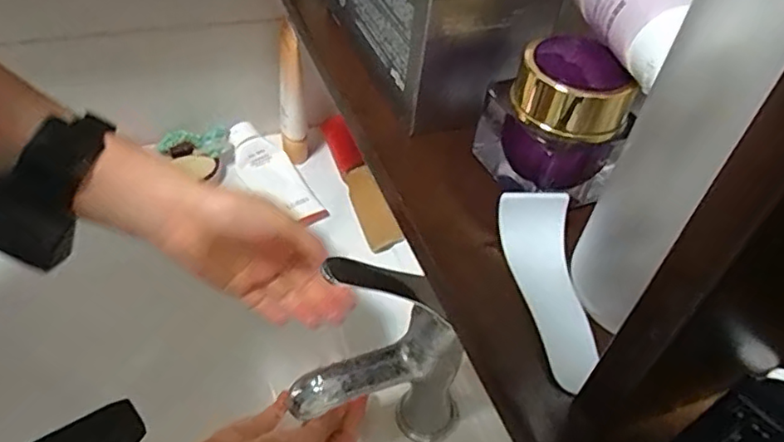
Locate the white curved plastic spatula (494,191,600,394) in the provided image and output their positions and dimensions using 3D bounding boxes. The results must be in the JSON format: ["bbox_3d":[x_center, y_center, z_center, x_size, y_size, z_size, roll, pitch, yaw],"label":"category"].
[{"bbox_3d":[0.066,0.026,0.252,0.029,0.021,0.083,1,47,-6],"label":"white curved plastic spatula"}]

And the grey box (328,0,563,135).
[{"bbox_3d":[0.023,-0.131,0.347,0.076,0.080,0.136,-13,50,-19],"label":"grey box"}]

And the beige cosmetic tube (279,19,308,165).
[{"bbox_3d":[-0.109,-0.132,0.660,0.027,0.173,0.024,-2,47,-9],"label":"beige cosmetic tube"}]

